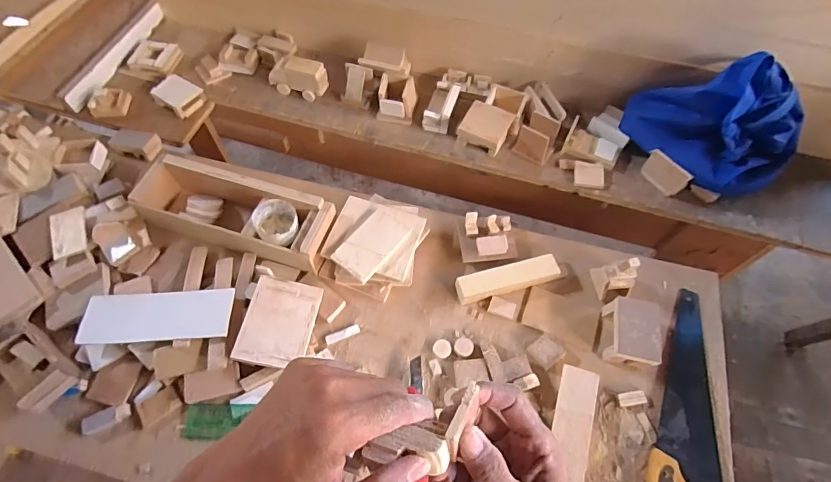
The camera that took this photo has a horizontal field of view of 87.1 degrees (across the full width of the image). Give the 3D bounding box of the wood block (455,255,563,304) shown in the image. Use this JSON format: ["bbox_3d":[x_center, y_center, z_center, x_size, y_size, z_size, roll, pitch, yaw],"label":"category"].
[{"bbox_3d":[0.151,0.063,0.722,0.170,0.026,0.044,-14,62,-8],"label":"wood block"}]

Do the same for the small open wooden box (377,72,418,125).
[{"bbox_3d":[-0.035,-0.283,0.873,0.073,0.063,0.071,9,61,5],"label":"small open wooden box"}]

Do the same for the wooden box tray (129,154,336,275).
[{"bbox_3d":[-0.304,-0.047,0.740,0.328,0.080,0.112,16,62,9],"label":"wooden box tray"}]

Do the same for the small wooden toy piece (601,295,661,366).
[{"bbox_3d":[0.328,0.139,0.667,0.064,0.063,0.094,13,62,7],"label":"small wooden toy piece"}]

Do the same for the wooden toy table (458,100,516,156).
[{"bbox_3d":[0.132,-0.212,0.830,0.086,0.042,0.080,25,64,13],"label":"wooden toy table"}]

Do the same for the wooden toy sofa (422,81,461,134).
[{"bbox_3d":[0.052,-0.268,0.871,0.051,0.033,0.108,16,62,9],"label":"wooden toy sofa"}]

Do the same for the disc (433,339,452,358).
[{"bbox_3d":[0.041,0.167,0.678,0.028,0.009,0.028,0,61,0],"label":"disc"}]

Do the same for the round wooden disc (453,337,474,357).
[{"bbox_3d":[0.075,0.163,0.674,0.030,0.005,0.029,-3,59,6],"label":"round wooden disc"}]

